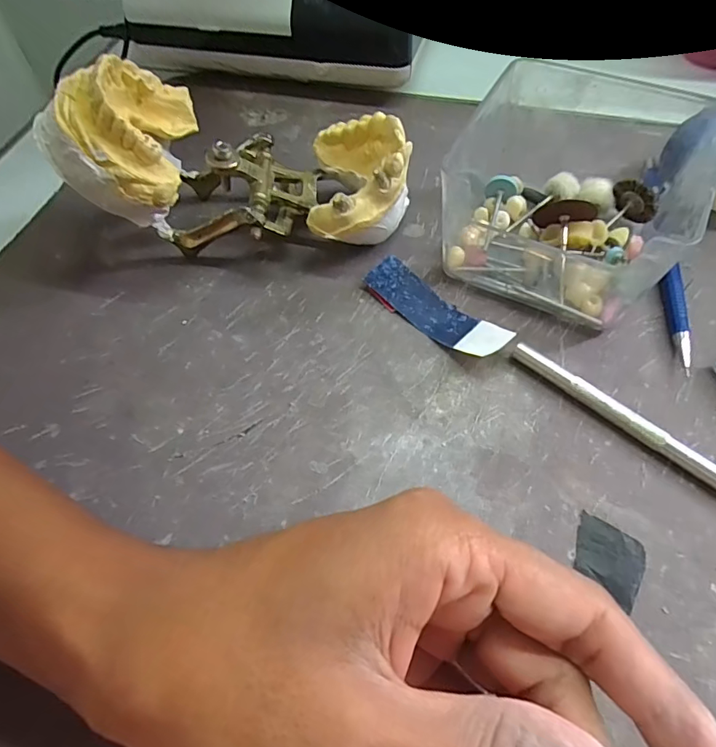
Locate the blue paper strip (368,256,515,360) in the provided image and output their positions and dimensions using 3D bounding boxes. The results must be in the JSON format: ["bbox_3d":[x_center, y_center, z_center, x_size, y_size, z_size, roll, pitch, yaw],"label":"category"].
[{"bbox_3d":[0.035,-0.030,0.220,0.073,0.013,0.021,39,69,22],"label":"blue paper strip"}]

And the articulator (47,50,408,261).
[{"bbox_3d":[-0.051,-0.095,0.224,0.147,0.079,0.074,5,60,6],"label":"articulator"}]

